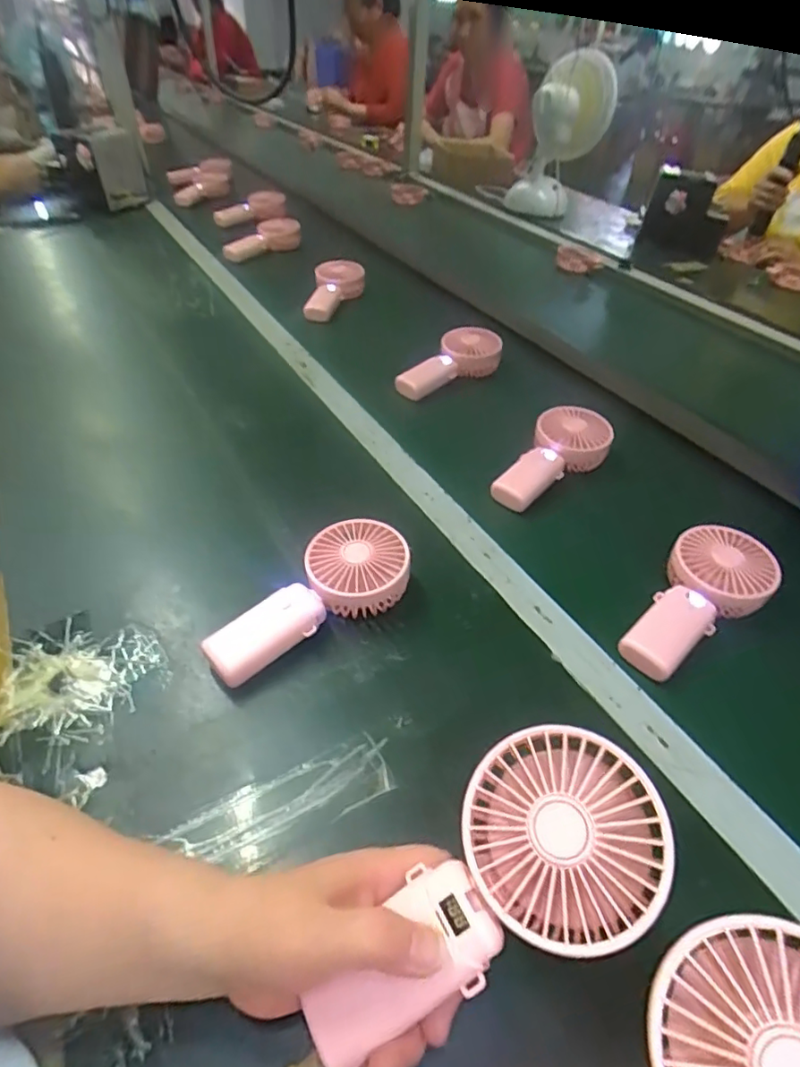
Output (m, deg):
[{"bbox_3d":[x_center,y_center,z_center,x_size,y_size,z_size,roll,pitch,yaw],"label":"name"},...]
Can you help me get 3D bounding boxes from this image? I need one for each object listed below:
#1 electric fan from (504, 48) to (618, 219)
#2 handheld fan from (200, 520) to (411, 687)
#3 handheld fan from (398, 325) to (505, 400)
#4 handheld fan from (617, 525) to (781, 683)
[{"bbox_3d":[0.383,-0.939,1.333,0.202,0.315,0.195,15,45,13],"label":"electric fan"},{"bbox_3d":[-0.071,0.057,0.456,0.082,0.047,0.177,34,52,29],"label":"handheld fan"},{"bbox_3d":[0.063,-0.241,0.802,0.165,0.049,0.070,-31,51,-14],"label":"handheld fan"},{"bbox_3d":[0.265,0.058,0.487,0.083,0.035,0.172,33,51,28],"label":"handheld fan"}]

